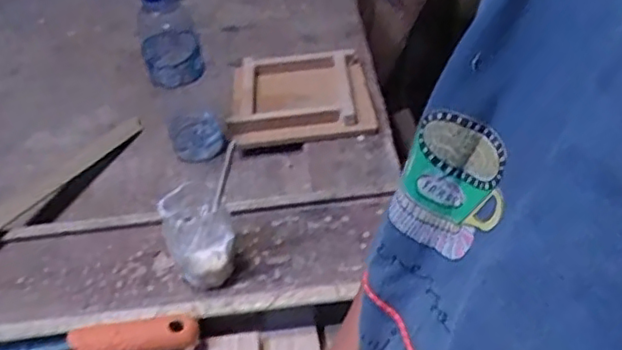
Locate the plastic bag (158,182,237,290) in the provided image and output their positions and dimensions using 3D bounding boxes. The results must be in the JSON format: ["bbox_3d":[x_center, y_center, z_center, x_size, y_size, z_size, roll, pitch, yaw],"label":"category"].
[{"bbox_3d":[-0.107,0.063,0.598,0.061,0.096,0.058,-21,48,-11],"label":"plastic bag"}]

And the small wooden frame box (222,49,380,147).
[{"bbox_3d":[-0.015,-0.113,0.829,0.182,0.026,0.180,-8,47,1],"label":"small wooden frame box"}]

